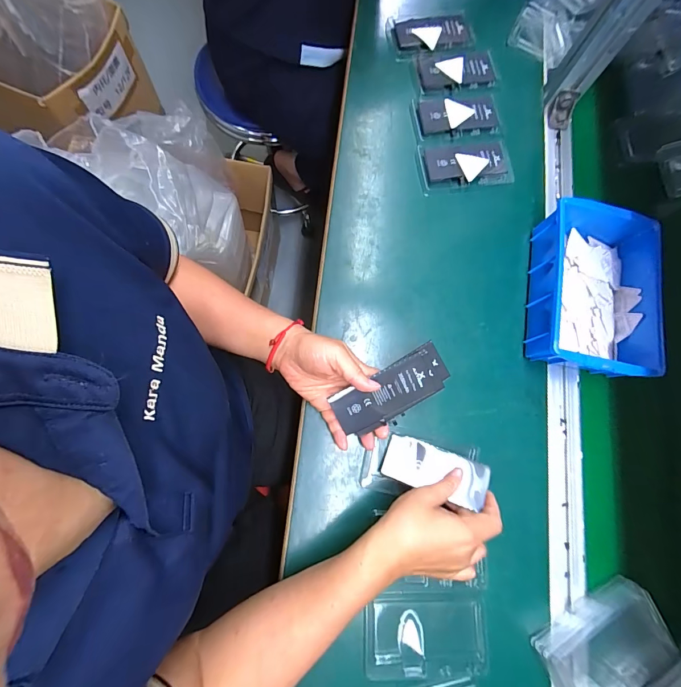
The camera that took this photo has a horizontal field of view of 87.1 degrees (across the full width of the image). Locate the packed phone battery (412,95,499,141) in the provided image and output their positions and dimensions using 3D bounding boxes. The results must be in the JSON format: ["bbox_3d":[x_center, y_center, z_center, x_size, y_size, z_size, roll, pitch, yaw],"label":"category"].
[{"bbox_3d":[0.167,-0.325,0.512,0.119,0.006,0.064,-6,79,-6],"label":"packed phone battery"}]

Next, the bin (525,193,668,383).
[{"bbox_3d":[0.310,-0.061,0.435,0.140,0.057,0.205,9,77,-1],"label":"bin"}]

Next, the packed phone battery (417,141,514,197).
[{"bbox_3d":[0.173,-0.245,0.496,0.126,0.009,0.069,0,78,-5],"label":"packed phone battery"}]

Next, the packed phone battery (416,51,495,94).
[{"bbox_3d":[0.171,-0.400,0.526,0.112,0.004,0.064,-5,79,-6],"label":"packed phone battery"}]

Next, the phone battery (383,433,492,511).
[{"bbox_3d":[0.103,0.139,0.393,0.110,0.004,0.050,17,65,20],"label":"phone battery"}]

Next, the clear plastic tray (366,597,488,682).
[{"bbox_3d":[0.090,0.310,0.377,0.126,0.007,0.072,-1,78,-5],"label":"clear plastic tray"}]

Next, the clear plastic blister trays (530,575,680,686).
[{"bbox_3d":[0.279,0.319,0.377,0.133,0.038,0.082,-28,80,-8],"label":"clear plastic blister trays"}]

